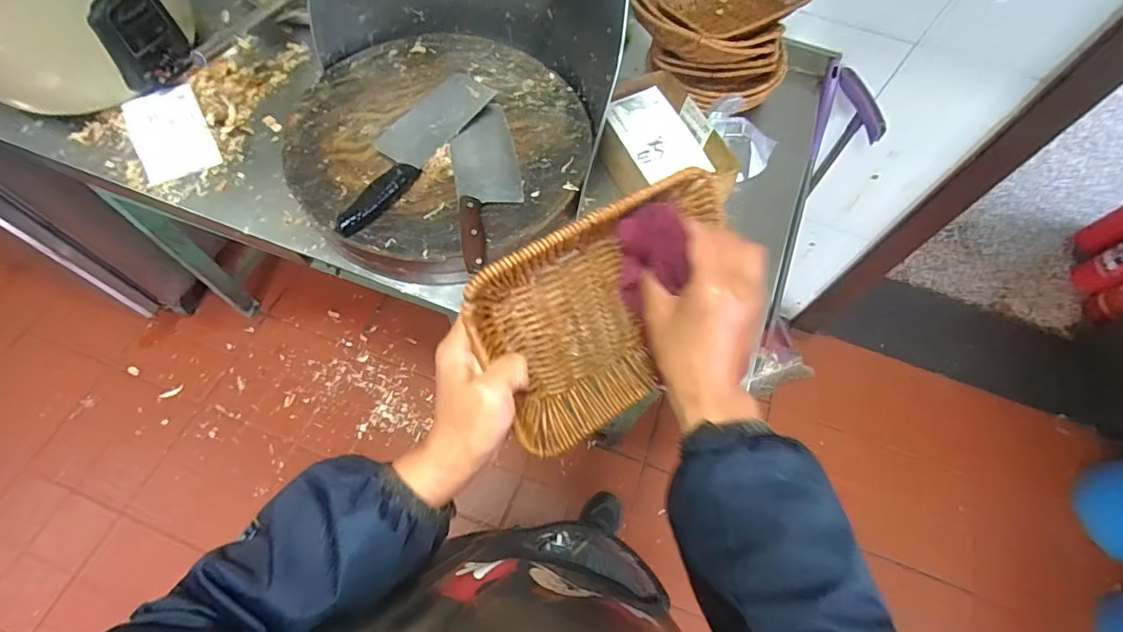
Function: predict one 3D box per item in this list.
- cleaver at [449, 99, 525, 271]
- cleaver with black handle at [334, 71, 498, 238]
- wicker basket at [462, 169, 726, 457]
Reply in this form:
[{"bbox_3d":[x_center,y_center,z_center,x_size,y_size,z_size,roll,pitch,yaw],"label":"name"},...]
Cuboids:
[{"bbox_3d":[-0.101,-0.187,0.680,0.087,0.021,0.286,-8,64,-7],"label":"cleaver"},{"bbox_3d":[-0.214,-0.236,0.692,0.083,0.027,0.308,32,66,12],"label":"cleaver with black handle"},{"bbox_3d":[0.039,-0.005,0.357,0.204,0.147,0.037,-28,25,-17],"label":"wicker basket"}]

